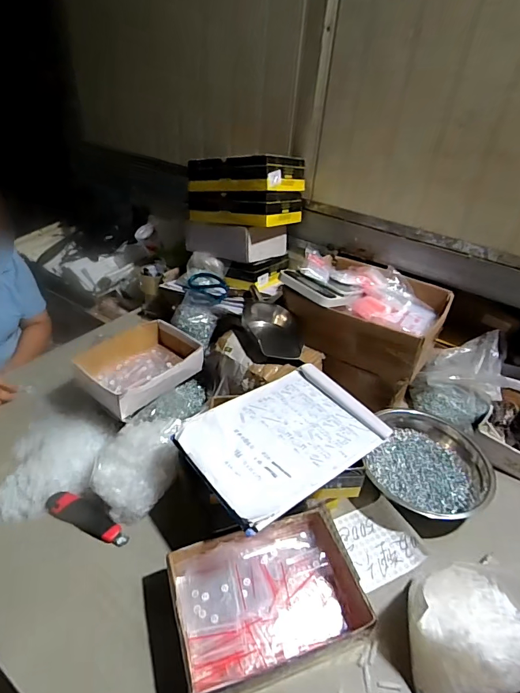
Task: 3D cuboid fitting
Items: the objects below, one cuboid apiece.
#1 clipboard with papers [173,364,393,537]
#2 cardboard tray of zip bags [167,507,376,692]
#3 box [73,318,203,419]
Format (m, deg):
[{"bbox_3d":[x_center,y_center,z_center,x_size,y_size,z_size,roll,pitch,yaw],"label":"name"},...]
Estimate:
[{"bbox_3d":[0.041,0.139,0.681,0.311,0.012,0.220,-22,44,-33],"label":"clipboard with papers"},{"bbox_3d":[0.009,0.354,0.581,0.255,0.059,0.185,-9,38,-20],"label":"cardboard tray of zip bags"},{"bbox_3d":[-0.243,0.040,0.871,0.165,0.056,0.233,26,40,27],"label":"box"}]

